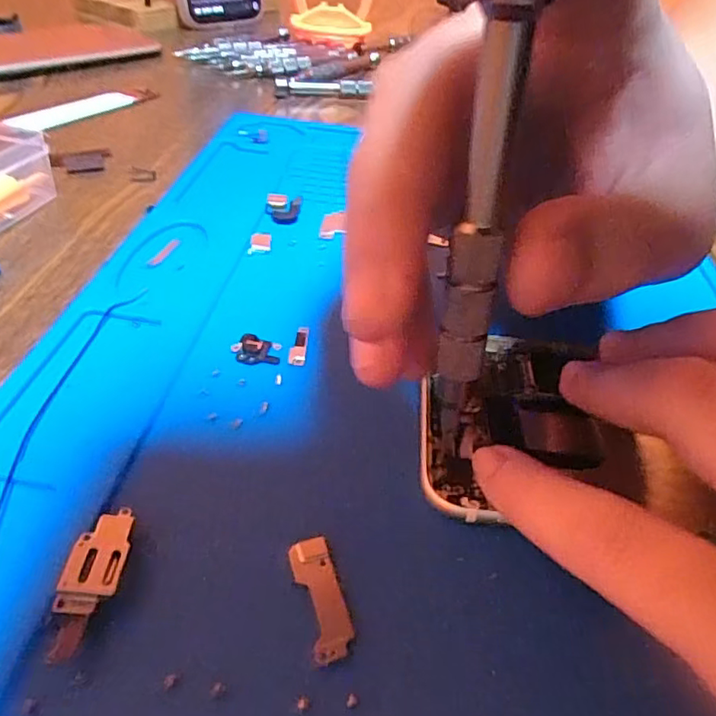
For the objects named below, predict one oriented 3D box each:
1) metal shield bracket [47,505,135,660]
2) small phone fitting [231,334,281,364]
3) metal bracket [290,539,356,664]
[{"bbox_3d":[-0.052,0.043,0.115,0.010,0.005,0.030,2,40,-5],"label":"metal shield bracket"},{"bbox_3d":[-0.031,-0.003,0.176,0.014,0.004,0.011,1,41,-6],"label":"small phone fitting"},{"bbox_3d":[-0.007,0.047,0.118,0.009,0.004,0.026,-8,42,-17],"label":"metal bracket"}]

